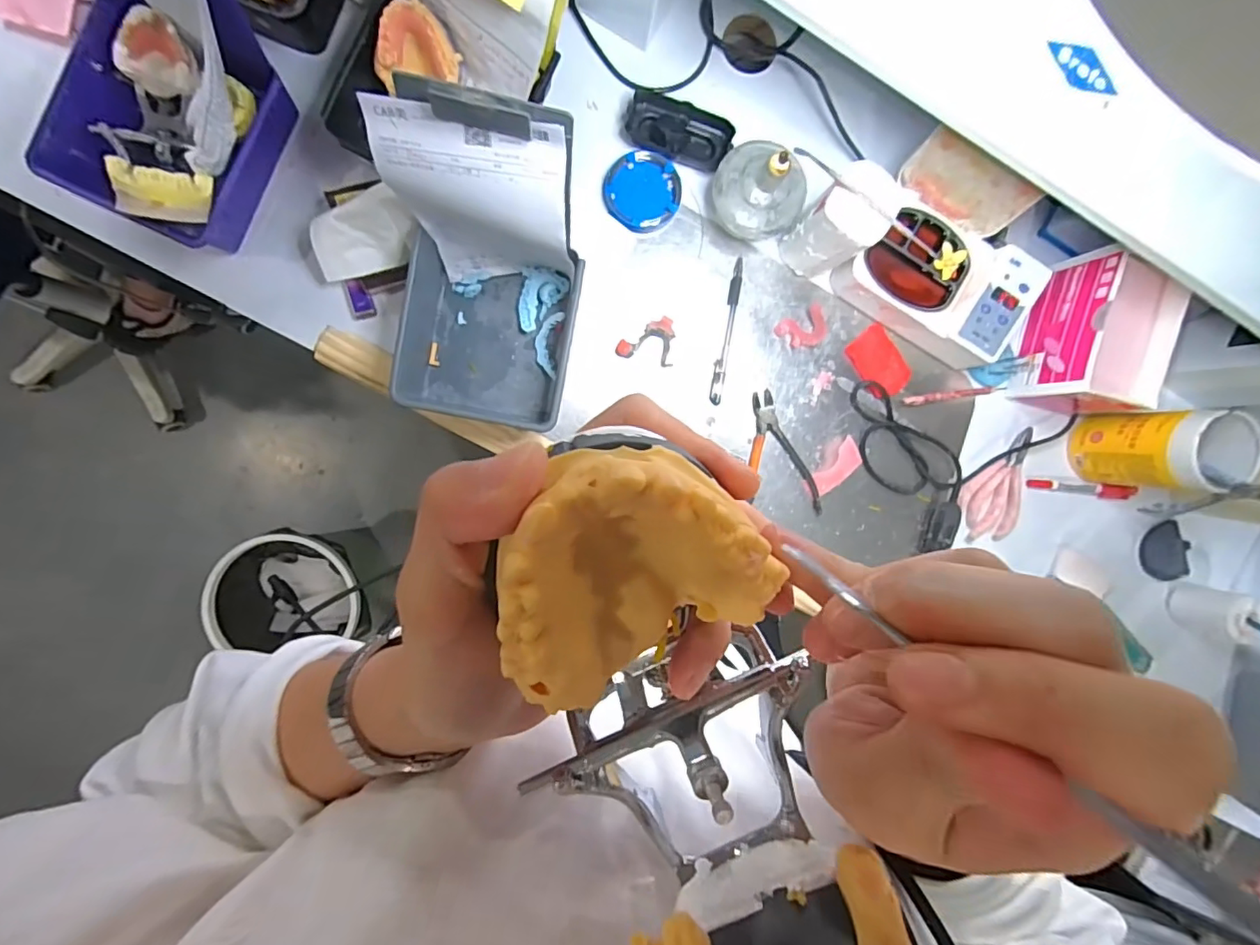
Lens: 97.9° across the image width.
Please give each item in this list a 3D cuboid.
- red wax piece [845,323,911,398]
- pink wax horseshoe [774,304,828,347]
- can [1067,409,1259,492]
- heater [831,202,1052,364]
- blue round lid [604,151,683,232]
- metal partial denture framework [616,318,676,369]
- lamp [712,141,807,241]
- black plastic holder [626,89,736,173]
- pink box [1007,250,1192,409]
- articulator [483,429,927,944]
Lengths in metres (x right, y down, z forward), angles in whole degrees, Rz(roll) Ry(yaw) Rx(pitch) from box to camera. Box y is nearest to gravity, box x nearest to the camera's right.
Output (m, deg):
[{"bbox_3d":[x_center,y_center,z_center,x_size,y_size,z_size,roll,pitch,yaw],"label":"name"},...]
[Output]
[{"bbox_3d":[0.286,-0.125,0.624,0.050,0.005,0.078,-36,96,-3],"label":"red wax piece"},{"bbox_3d":[0.191,-0.156,0.602,0.059,0.006,0.040,-26,96,-4],"label":"pink wax horseshoe"},{"bbox_3d":[0.568,-0.024,0.592,0.085,0.124,0.080,4,93,-6],"label":"can"},{"bbox_3d":[0.325,-0.202,0.588,0.187,0.062,0.115,27,90,-7],"label":"heater"},{"bbox_3d":[0.013,-0.295,0.577,0.078,0.016,0.073,0,93,-6],"label":"blue round lid"},{"bbox_3d":[0.017,-0.139,0.583,0.061,0.015,0.048,1,93,-6],"label":"metal partial denture framework"},{"bbox_3d":[0.129,-0.283,0.541,0.082,0.101,0.083,0,93,-6],"label":"lamp"},{"bbox_3d":[0.051,-0.354,0.574,0.107,0.019,0.054,16,91,-7],"label":"black plastic holder"},{"bbox_3d":[0.501,-0.144,0.588,0.091,0.095,0.142,13,92,-7],"label":"pink box"},{"bbox_3d":[0.019,0.078,0.145,0.071,0.081,0.179,-22,101,-3],"label":"articulator"}]

